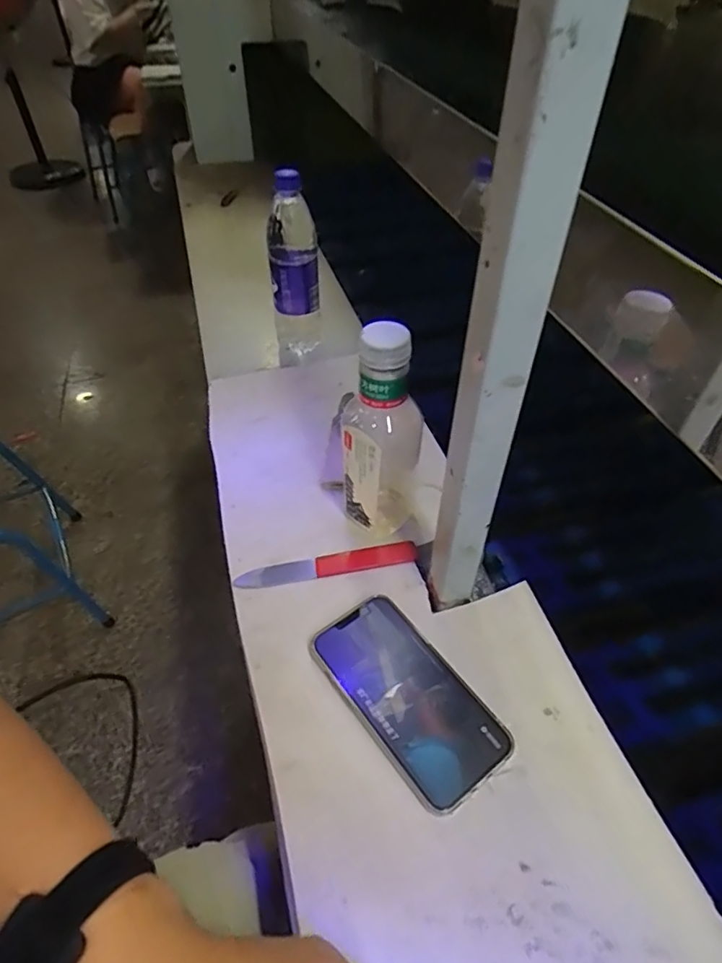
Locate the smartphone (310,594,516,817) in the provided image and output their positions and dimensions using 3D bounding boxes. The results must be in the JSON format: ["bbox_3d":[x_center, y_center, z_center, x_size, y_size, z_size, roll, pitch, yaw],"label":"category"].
[{"bbox_3d":[0.036,0.165,0.438,0.080,0.014,0.161,-29,53,-25],"label":"smartphone"}]

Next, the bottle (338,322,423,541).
[{"bbox_3d":[0.019,-0.043,0.501,0.068,0.199,0.079,5,46,4],"label":"bottle"}]

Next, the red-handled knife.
[{"bbox_3d":[-0.031,0.079,0.525,0.167,0.006,0.024,-8,47,-7],"label":"red-handled knife"}]

